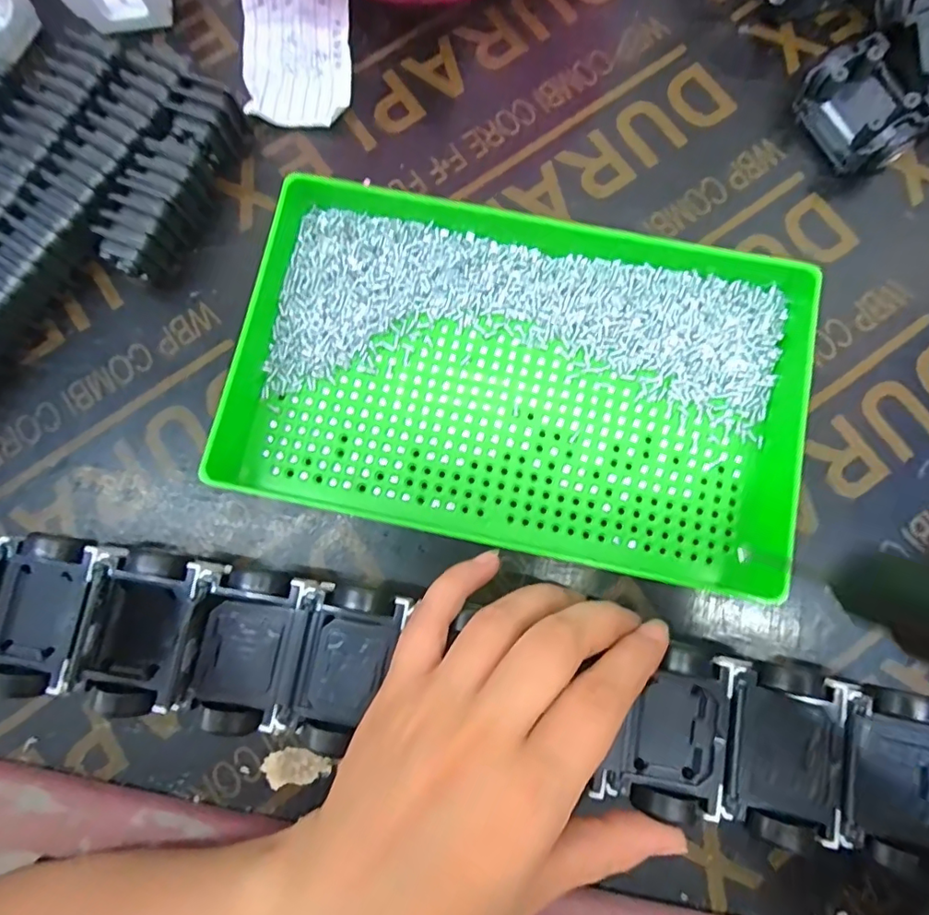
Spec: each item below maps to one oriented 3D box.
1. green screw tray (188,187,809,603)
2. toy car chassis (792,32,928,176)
[{"bbox_3d":[0.031,-0.037,0.247,0.253,0.037,0.153,12,80,3],"label":"green screw tray"},{"bbox_3d":[0.207,-0.181,0.275,0.045,0.030,0.059,-27,80,-5],"label":"toy car chassis"}]

